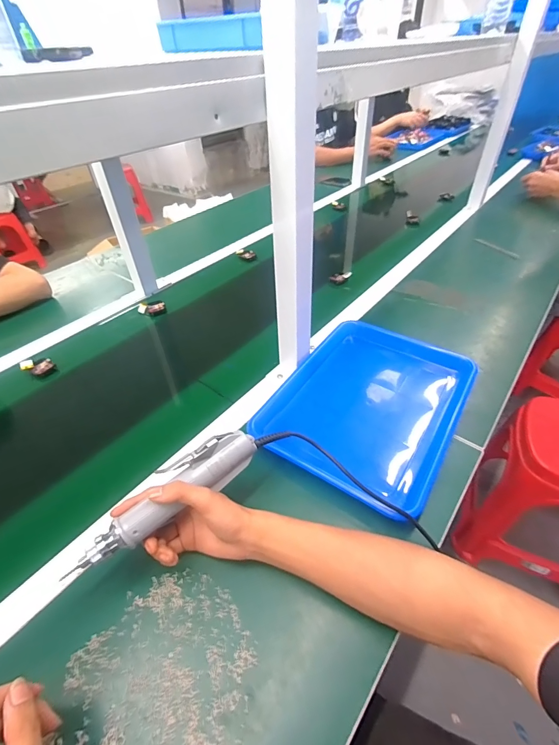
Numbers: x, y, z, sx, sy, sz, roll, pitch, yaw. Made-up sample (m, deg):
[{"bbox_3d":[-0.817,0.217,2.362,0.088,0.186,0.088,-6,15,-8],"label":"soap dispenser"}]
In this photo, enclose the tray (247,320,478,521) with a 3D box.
[{"bbox_3d":[0.141,0.045,0.559,0.254,0.038,0.327,25,50,26],"label":"tray"}]

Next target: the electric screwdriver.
[{"bbox_3d":[-0.112,0.128,0.366,0.204,0.043,0.034,-34,51,-22],"label":"electric screwdriver"}]

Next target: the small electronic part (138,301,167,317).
[{"bbox_3d":[-0.284,-0.142,0.792,0.057,0.025,0.024,-10,44,-8],"label":"small electronic part"}]

